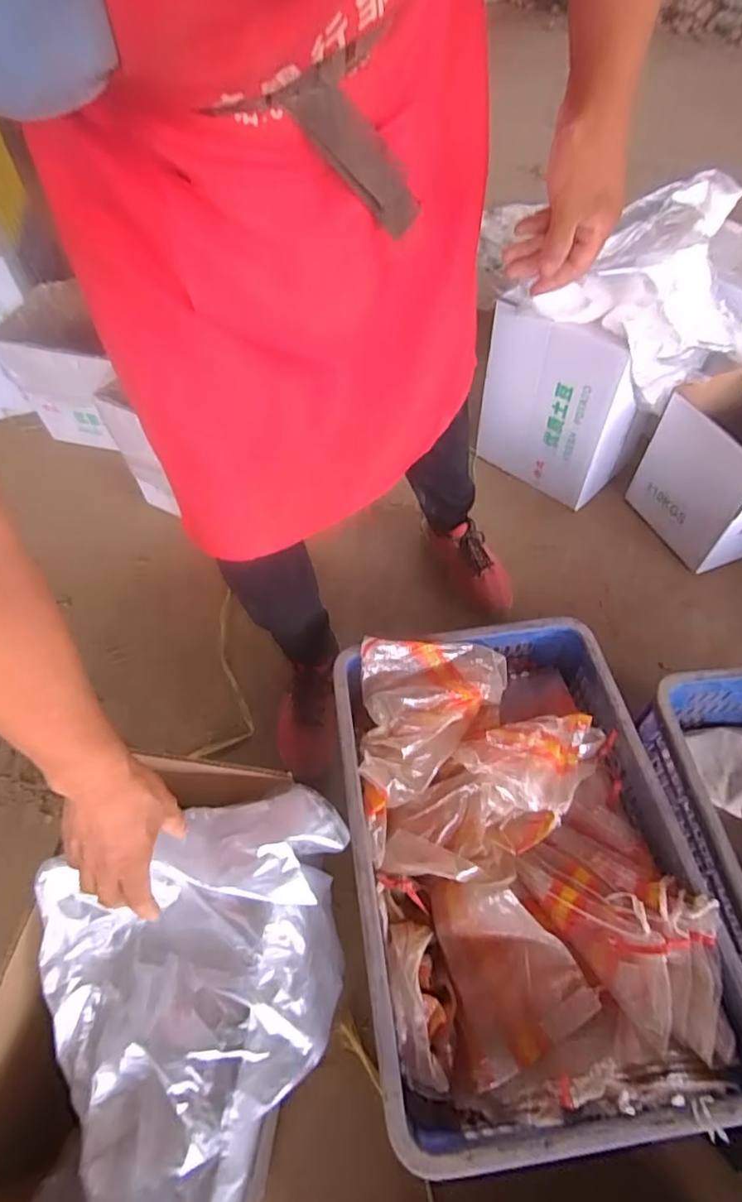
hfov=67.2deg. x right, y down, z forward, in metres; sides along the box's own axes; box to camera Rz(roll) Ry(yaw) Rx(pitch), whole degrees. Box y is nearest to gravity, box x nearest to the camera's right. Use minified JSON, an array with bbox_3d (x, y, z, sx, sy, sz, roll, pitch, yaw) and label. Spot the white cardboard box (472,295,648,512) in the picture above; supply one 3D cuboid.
[{"bbox_3d":[0.412,-0.429,1.193,0.316,0.360,0.170,30,60,23],"label":"white cardboard box"}]

